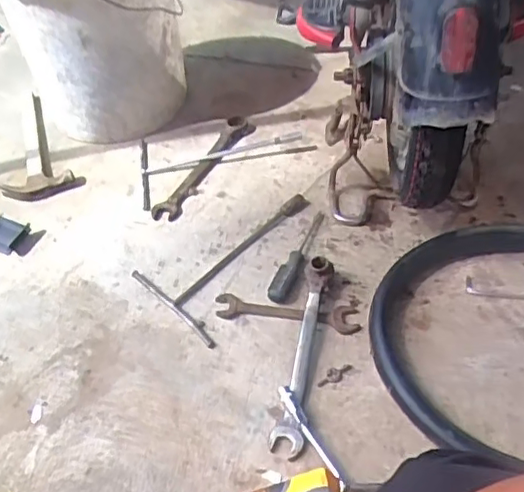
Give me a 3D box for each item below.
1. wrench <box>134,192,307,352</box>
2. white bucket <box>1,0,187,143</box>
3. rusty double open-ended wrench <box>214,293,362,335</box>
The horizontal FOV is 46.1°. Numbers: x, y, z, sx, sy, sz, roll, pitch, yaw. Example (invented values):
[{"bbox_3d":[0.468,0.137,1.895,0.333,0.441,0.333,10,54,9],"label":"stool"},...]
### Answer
[{"bbox_3d":[-0.022,0.012,0.932,0.286,0.031,0.178,-37,56,-23],"label":"wrench"},{"bbox_3d":[-0.294,-0.436,1.127,0.309,0.334,0.339,-21,49,-5],"label":"white bucket"},{"bbox_3d":[0.033,0.091,0.849,0.199,0.013,0.044,6,45,9],"label":"rusty double open-ended wrench"}]

